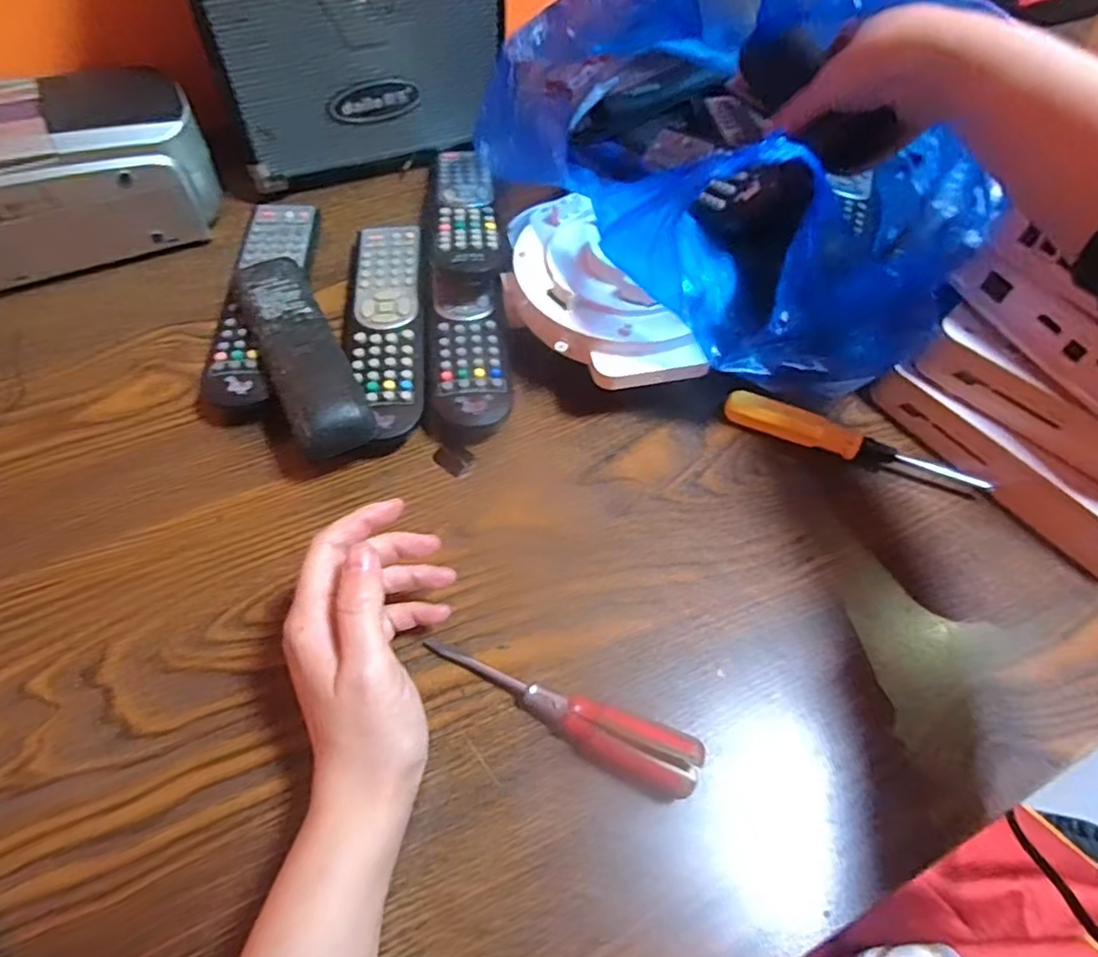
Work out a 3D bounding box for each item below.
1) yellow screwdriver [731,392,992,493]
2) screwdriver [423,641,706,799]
[{"bbox_3d":[0.185,-0.020,0.395,0.155,0.019,0.015,20,58,10],"label":"yellow screwdriver"},{"bbox_3d":[0.003,0.111,0.305,0.136,0.028,0.025,23,61,9],"label":"screwdriver"}]

